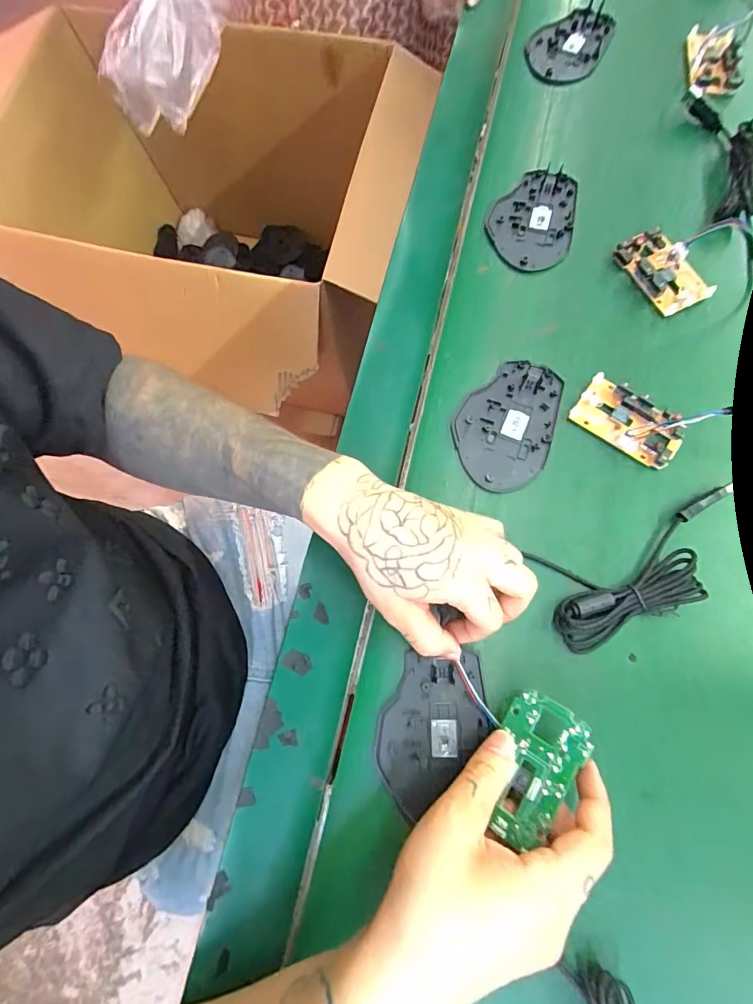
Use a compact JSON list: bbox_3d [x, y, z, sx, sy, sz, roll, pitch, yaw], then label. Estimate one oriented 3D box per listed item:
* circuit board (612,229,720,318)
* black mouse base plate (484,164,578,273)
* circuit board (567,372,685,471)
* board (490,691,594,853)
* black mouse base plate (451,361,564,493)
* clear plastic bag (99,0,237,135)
[{"bbox_3d":[0.241,-0.194,0.378,0.046,0.016,0.076,-29,76,-8],"label":"circuit board"},{"bbox_3d":[0.139,-0.252,0.400,0.073,0.008,0.109,15,74,5],"label":"black mouse base plate"},{"bbox_3d":[0.192,-0.061,0.340,0.077,0.013,0.042,34,77,9],"label":"circuit board"},{"bbox_3d":[0.088,0.152,0.258,0.045,0.004,0.076,28,77,32],"label":"board"},{"bbox_3d":[0.099,-0.061,0.347,0.072,0.006,0.106,17,75,5],"label":"black mouse base plate"},{"bbox_3d":[-0.229,-0.552,0.524,0.076,0.092,0.213,37,102,10],"label":"clear plastic bag"}]

